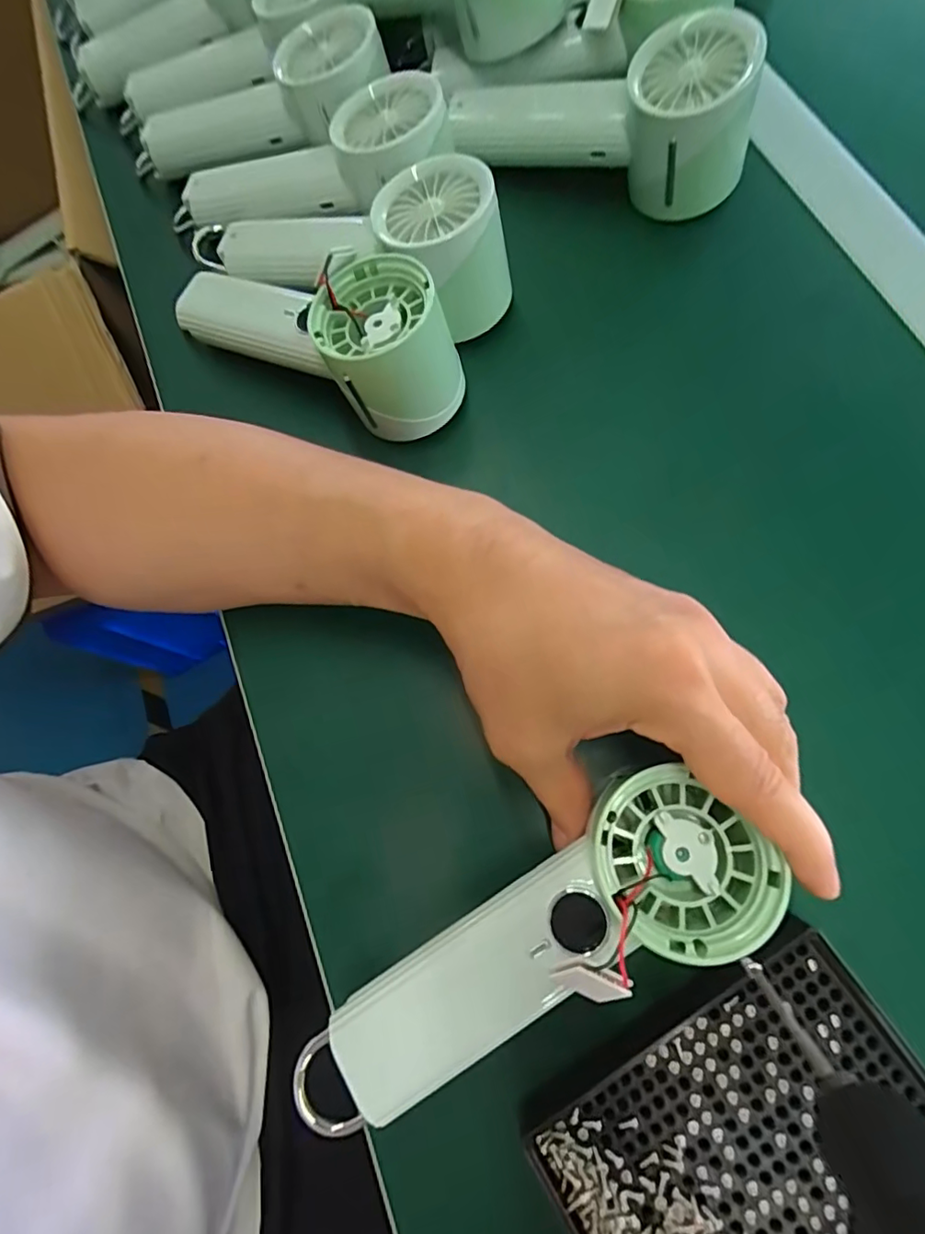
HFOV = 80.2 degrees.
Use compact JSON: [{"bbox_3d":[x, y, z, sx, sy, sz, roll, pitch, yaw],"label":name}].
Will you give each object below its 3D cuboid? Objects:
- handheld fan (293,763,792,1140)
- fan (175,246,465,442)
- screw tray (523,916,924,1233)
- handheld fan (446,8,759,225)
[{"bbox_3d":[0.019,0.120,0.198,0.182,0.029,0.058,-33,77,3],"label":"handheld fan"},{"bbox_3d":[-0.087,-0.159,0.304,0.196,0.067,0.061,27,77,24],"label":"fan"},{"bbox_3d":[0.099,0.191,0.203,0.140,0.023,0.090,-34,73,-2],"label":"screw tray"},{"bbox_3d":[0.076,-0.275,0.312,0.165,0.074,0.066,29,77,27],"label":"handheld fan"}]

